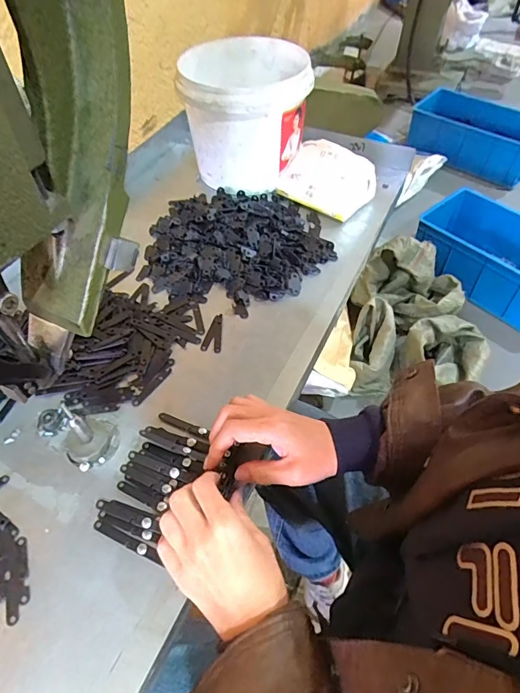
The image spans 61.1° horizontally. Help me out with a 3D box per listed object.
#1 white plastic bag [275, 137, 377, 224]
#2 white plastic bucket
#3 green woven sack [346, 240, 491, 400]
[{"bbox_3d":[0.093,-0.246,0.624,0.129,0.071,0.071,28,58,21],"label":"white plastic bag"},{"bbox_3d":[-0.022,-0.344,0.654,0.169,0.140,0.182,-1,52,1],"label":"white plastic bucket"},{"bbox_3d":[0.475,-0.103,1.388,0.379,0.236,0.411,-2,52,0],"label":"green woven sack"}]

